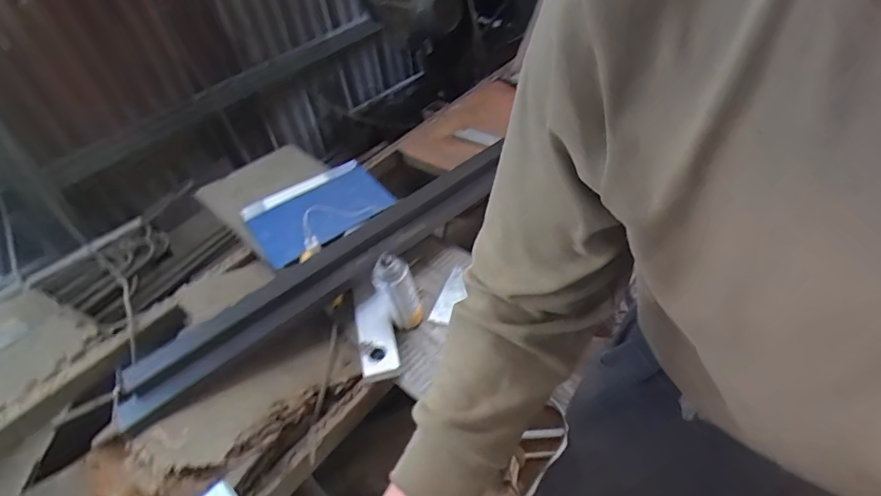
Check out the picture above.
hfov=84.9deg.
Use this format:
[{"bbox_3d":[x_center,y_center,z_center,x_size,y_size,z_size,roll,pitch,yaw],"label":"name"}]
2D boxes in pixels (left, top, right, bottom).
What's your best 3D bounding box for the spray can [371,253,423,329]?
[{"bbox_3d":[-0.077,0.078,0.846,0.067,0.143,0.052,25,53,29],"label":"spray can"}]

